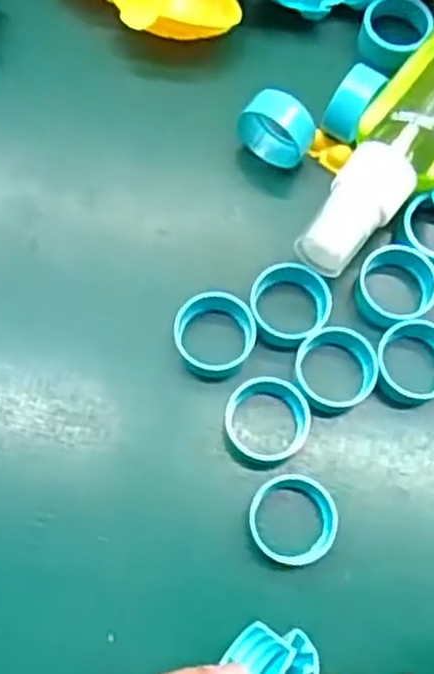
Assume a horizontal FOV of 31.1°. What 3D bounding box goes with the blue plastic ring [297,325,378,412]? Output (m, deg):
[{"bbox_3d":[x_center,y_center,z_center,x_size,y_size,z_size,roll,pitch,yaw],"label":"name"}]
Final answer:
[{"bbox_3d":[0.037,0.011,0.248,0.026,0.012,0.028,28,75,6],"label":"blue plastic ring"}]

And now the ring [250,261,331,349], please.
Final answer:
[{"bbox_3d":[0.023,-0.009,0.253,0.025,0.013,0.027,0,74,-1],"label":"ring"}]

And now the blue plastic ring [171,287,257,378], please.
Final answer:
[{"bbox_3d":[-0.001,0.000,0.248,0.025,0.011,0.027,0,74,-1],"label":"blue plastic ring"}]

